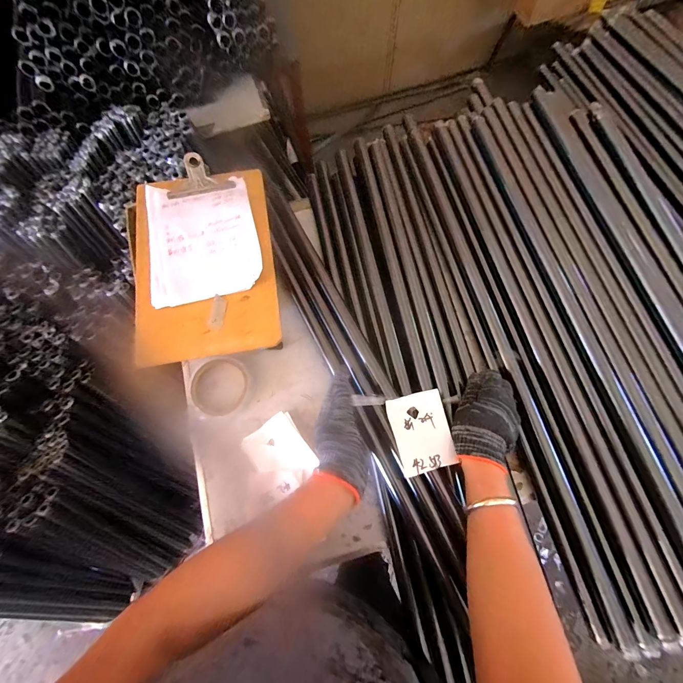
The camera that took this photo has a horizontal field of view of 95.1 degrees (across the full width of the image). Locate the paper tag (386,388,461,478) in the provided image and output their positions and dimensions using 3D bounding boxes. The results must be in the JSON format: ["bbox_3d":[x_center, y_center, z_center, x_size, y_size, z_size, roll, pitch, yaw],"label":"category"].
[{"bbox_3d":[0.108,0.120,0.421,0.076,0.006,0.098,-11,71,-8],"label":"paper tag"}]

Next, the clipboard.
[{"bbox_3d":[-0.193,-0.118,0.442,0.191,0.020,0.282,-9,75,-2],"label":"clipboard"}]

